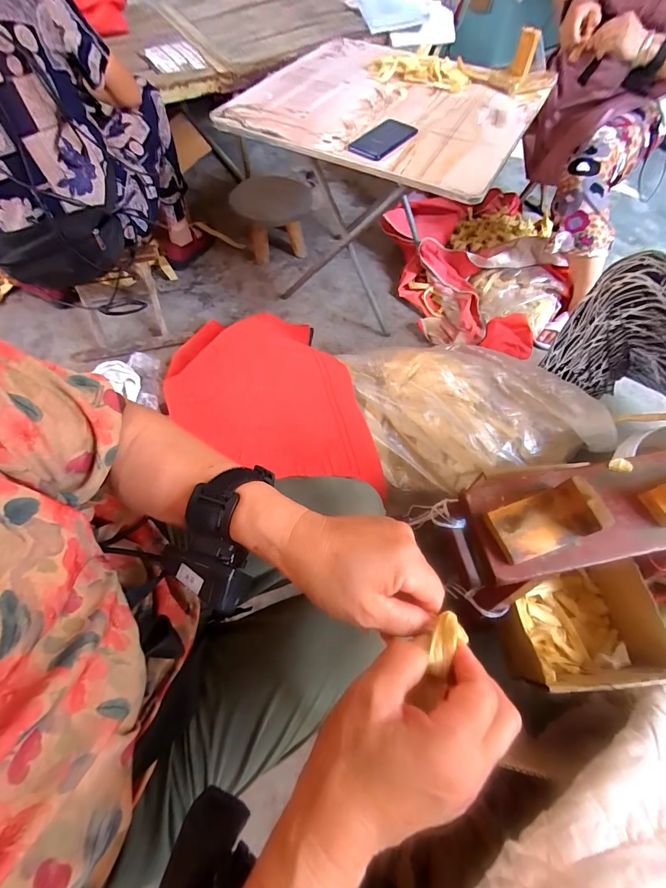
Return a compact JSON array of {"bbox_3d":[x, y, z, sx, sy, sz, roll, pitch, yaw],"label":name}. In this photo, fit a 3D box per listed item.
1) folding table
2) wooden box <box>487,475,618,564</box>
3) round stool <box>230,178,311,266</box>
[{"bbox_3d":[0.116,-0.677,1.018,0.600,0.493,0.600,25,65,11],"label":"folding table"},{"bbox_3d":[0.243,0.085,0.408,0.105,0.051,0.061,-16,64,-10],"label":"wooden box"},{"bbox_3d":[-0.195,-0.770,1.218,0.236,0.183,0.264,11,63,4],"label":"round stool"}]

